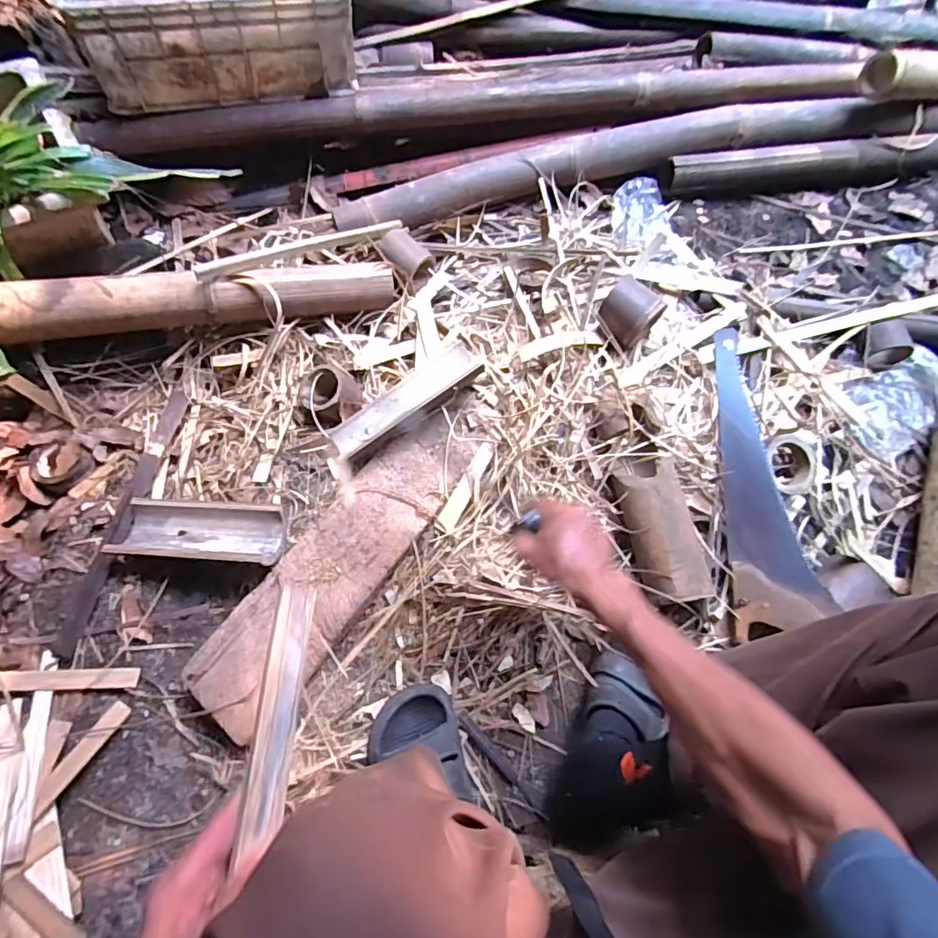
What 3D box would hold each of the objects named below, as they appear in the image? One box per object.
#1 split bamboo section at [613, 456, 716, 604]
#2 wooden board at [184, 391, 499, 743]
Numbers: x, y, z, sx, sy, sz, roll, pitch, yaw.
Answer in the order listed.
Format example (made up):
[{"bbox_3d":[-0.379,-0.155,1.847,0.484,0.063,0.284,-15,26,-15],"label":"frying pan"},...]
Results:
[{"bbox_3d":[0.256,0.073,0.697,0.082,0.035,0.197,-8,67,-6],"label":"split bamboo section"},{"bbox_3d":[-0.144,0.091,0.692,0.120,0.034,0.510,36,72,11],"label":"wooden board"}]

